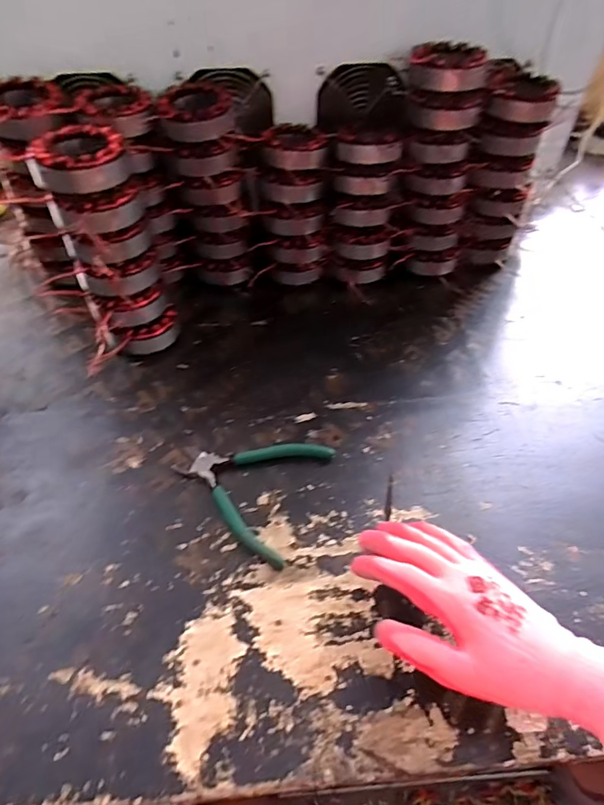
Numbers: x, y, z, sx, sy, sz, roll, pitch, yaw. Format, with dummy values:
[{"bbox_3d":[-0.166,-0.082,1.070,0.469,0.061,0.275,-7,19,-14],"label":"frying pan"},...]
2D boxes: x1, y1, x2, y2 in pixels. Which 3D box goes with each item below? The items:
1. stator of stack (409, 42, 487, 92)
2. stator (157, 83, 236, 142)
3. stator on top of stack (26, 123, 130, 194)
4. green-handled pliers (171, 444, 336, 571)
[{"bbox_3d":[0.168,-0.387,0.552,0.084,0.030,0.083,7,50,4],"label":"stator of stack"},{"bbox_3d":[-0.121,-0.334,0.552,0.083,0.034,0.088,-6,50,-7],"label":"stator"},{"bbox_3d":[-0.207,-0.230,0.455,0.077,0.034,0.077,1,50,-1],"label":"stator on top of stack"},{"bbox_3d":[-0.053,0.076,0.467,0.132,0.010,0.130,19,52,14],"label":"green-handled pliers"}]

